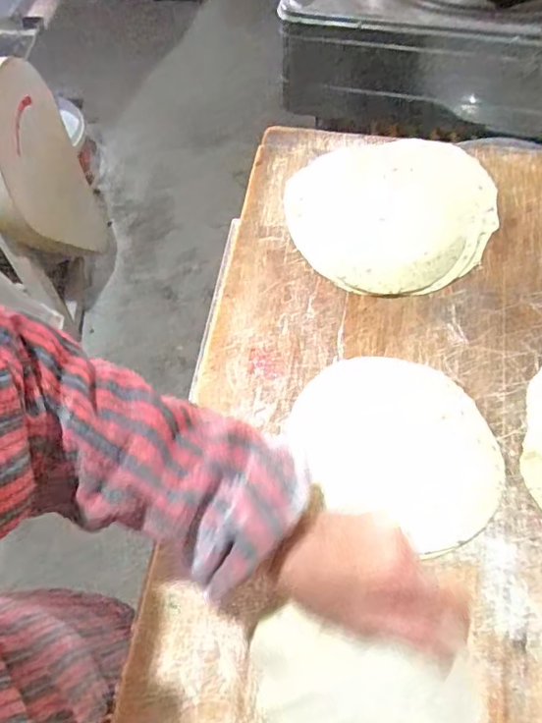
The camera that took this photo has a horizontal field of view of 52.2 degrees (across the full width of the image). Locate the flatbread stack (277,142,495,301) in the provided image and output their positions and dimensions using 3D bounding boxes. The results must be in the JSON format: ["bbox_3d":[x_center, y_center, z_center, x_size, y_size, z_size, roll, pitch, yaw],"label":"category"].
[{"bbox_3d":[0.120,-0.143,0.528,0.197,0.020,0.170,-12,66,-4],"label":"flatbread stack"}]

